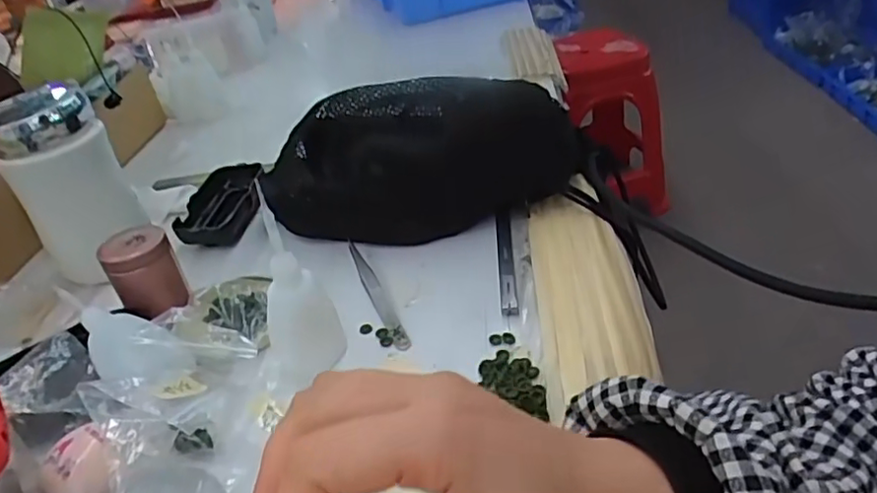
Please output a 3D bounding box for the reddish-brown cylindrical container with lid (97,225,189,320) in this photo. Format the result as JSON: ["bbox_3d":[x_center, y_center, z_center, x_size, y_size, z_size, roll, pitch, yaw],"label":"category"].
[{"bbox_3d":[-0.205,0.014,0.431,0.043,0.044,0.042,-23,38,-21],"label":"reddish-brown cylindrical container with lid"}]

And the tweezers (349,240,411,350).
[{"bbox_3d":[-0.046,0.029,0.441,0.011,0.004,0.131,-18,36,-14],"label":"tweezers"}]

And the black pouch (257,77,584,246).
[{"bbox_3d":[-0.013,-0.073,0.492,0.247,0.098,0.087,-3,35,7],"label":"black pouch"}]

